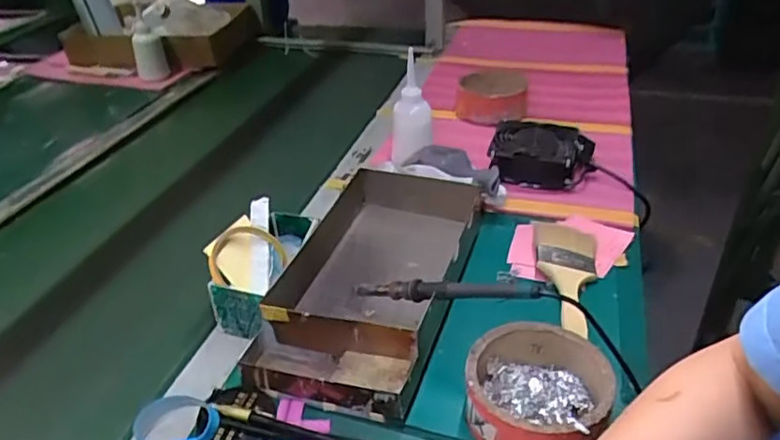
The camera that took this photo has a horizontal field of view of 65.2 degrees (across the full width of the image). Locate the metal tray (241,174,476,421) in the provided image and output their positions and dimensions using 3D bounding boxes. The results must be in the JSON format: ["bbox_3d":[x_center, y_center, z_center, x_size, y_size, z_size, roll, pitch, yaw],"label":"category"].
[{"bbox_3d":[-0.022,0.060,0.671,0.183,0.069,0.327,8,35,14],"label":"metal tray"}]

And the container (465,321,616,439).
[{"bbox_3d":[0.129,0.152,0.535,0.116,0.055,0.119,-1,33,1],"label":"container"}]

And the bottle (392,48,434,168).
[{"bbox_3d":[0.033,-0.152,0.905,0.060,0.173,0.045,-3,33,1],"label":"bottle"}]

